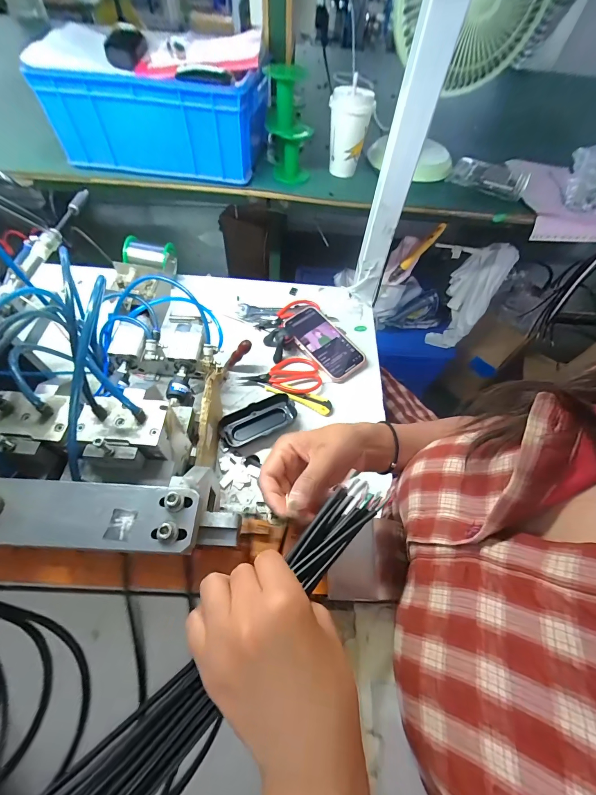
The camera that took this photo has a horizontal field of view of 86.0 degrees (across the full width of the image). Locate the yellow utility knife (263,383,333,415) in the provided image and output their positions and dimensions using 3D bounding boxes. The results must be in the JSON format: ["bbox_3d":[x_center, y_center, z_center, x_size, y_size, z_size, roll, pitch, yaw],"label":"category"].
[{"bbox_3d":[0.001,-0.002,0.507,0.111,0.009,0.026,20,58,8],"label":"yellow utility knife"}]

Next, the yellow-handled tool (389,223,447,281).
[{"bbox_3d":[0.301,-0.365,0.817,0.024,0.195,0.024,36,59,-9],"label":"yellow-handled tool"}]

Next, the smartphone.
[{"bbox_3d":[0.047,-0.097,0.563,0.078,0.010,0.153,-36,71,-17],"label":"smartphone"}]

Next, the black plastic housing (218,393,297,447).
[{"bbox_3d":[-0.058,0.034,0.470,0.109,0.023,0.046,-22,62,-17],"label":"black plastic housing"}]

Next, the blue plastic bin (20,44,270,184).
[{"bbox_3d":[-0.224,-0.506,0.567,0.349,0.123,0.207,7,57,0],"label":"blue plastic bin"}]

